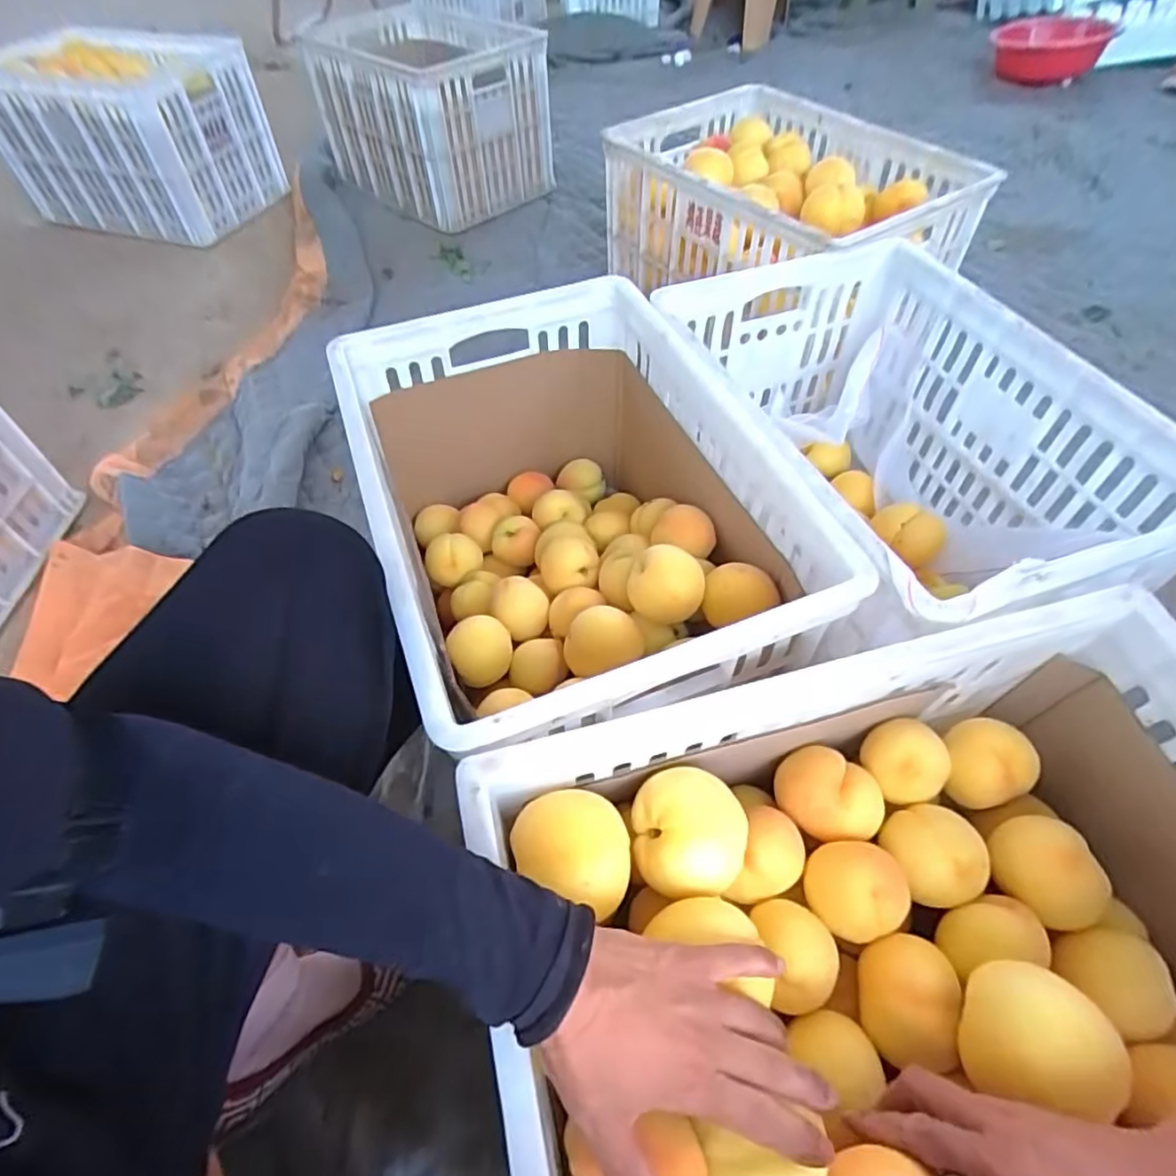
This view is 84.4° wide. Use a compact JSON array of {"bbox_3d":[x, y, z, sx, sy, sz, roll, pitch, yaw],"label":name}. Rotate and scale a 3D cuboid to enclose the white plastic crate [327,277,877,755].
[{"bbox_3d":[-0.023,-0.056,0.694,0.355,0.278,0.501,-17,55,-14],"label":"white plastic crate"}]

